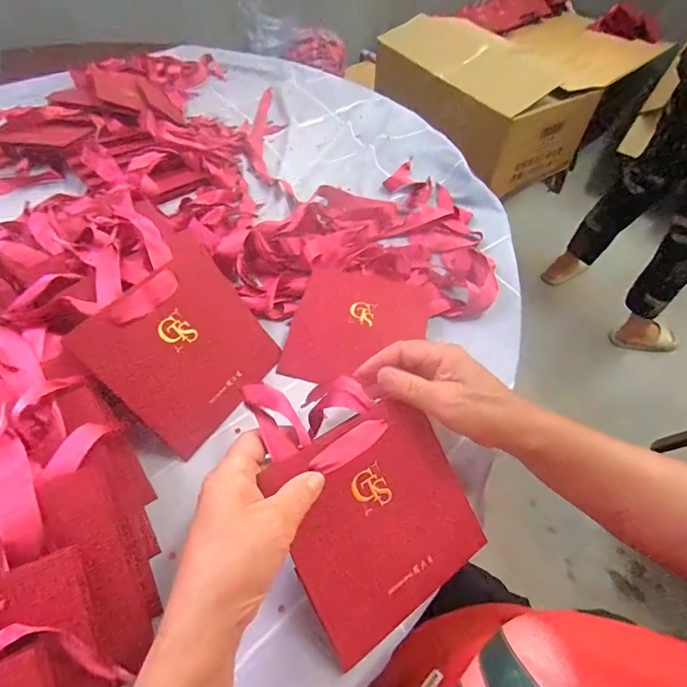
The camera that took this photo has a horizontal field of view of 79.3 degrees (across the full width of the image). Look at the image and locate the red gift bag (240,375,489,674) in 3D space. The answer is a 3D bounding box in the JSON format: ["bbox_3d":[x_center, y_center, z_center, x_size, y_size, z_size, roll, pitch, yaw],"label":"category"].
[{"bbox_3d":[0.012,0.105,0.315,0.137,0.042,0.184,-26,88,-25],"label":"red gift bag"}]

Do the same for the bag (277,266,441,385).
[{"bbox_3d":[0.019,-0.023,0.441,0.140,0.007,0.152,13,53,8],"label":"bag"}]

